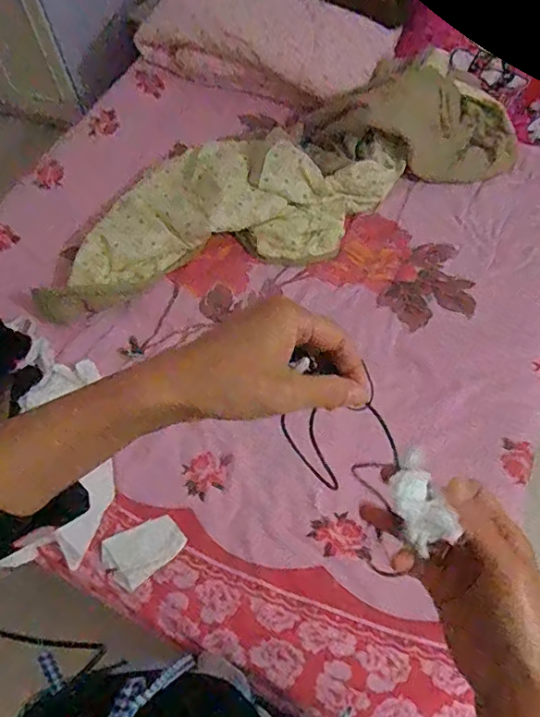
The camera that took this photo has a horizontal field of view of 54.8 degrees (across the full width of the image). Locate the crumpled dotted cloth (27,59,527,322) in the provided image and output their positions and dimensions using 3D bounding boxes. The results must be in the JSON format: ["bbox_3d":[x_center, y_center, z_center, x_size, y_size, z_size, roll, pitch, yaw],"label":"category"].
[{"bbox_3d":[0.038,-0.459,1.352,1.331,0.141,0.420,-25,63,-11],"label":"crumpled dotted cloth"}]

